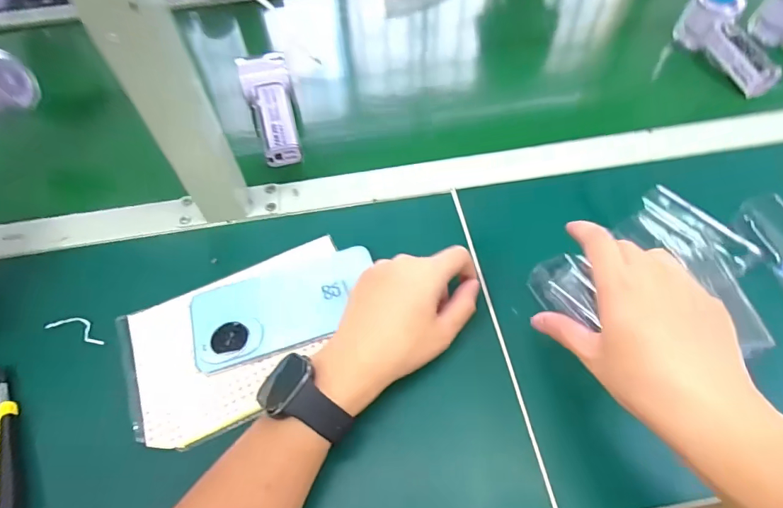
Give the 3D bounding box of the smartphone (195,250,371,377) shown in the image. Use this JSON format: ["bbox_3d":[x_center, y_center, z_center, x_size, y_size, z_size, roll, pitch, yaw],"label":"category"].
[{"bbox_3d":[-0.088,0.042,0.377,0.156,0.011,0.070,-18,66,-14],"label":"smartphone"}]

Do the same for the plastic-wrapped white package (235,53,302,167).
[{"bbox_3d":[-0.137,-0.170,0.505,0.052,0.046,0.146,-13,57,-7],"label":"plastic-wrapped white package"}]

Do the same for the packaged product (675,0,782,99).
[{"bbox_3d":[0.414,-0.259,0.534,0.040,0.064,0.148,-15,57,-8],"label":"packaged product"}]

